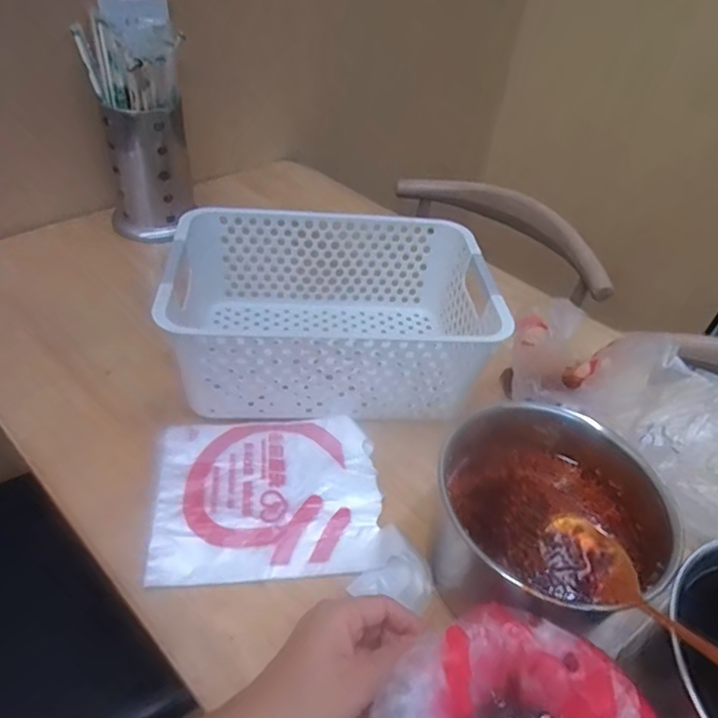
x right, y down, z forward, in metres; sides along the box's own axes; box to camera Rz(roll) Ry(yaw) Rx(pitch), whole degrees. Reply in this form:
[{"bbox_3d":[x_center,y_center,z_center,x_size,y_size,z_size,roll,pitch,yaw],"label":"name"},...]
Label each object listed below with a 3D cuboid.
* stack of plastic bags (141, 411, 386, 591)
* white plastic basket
[{"bbox_3d":[-0.075,0.111,0.457,0.179,0.008,0.143,-1,43,-9],"label":"stack of plastic bags"},{"bbox_3d":[-0.028,-0.048,0.551,0.305,0.112,0.210,3,42,-5],"label":"white plastic basket"}]

